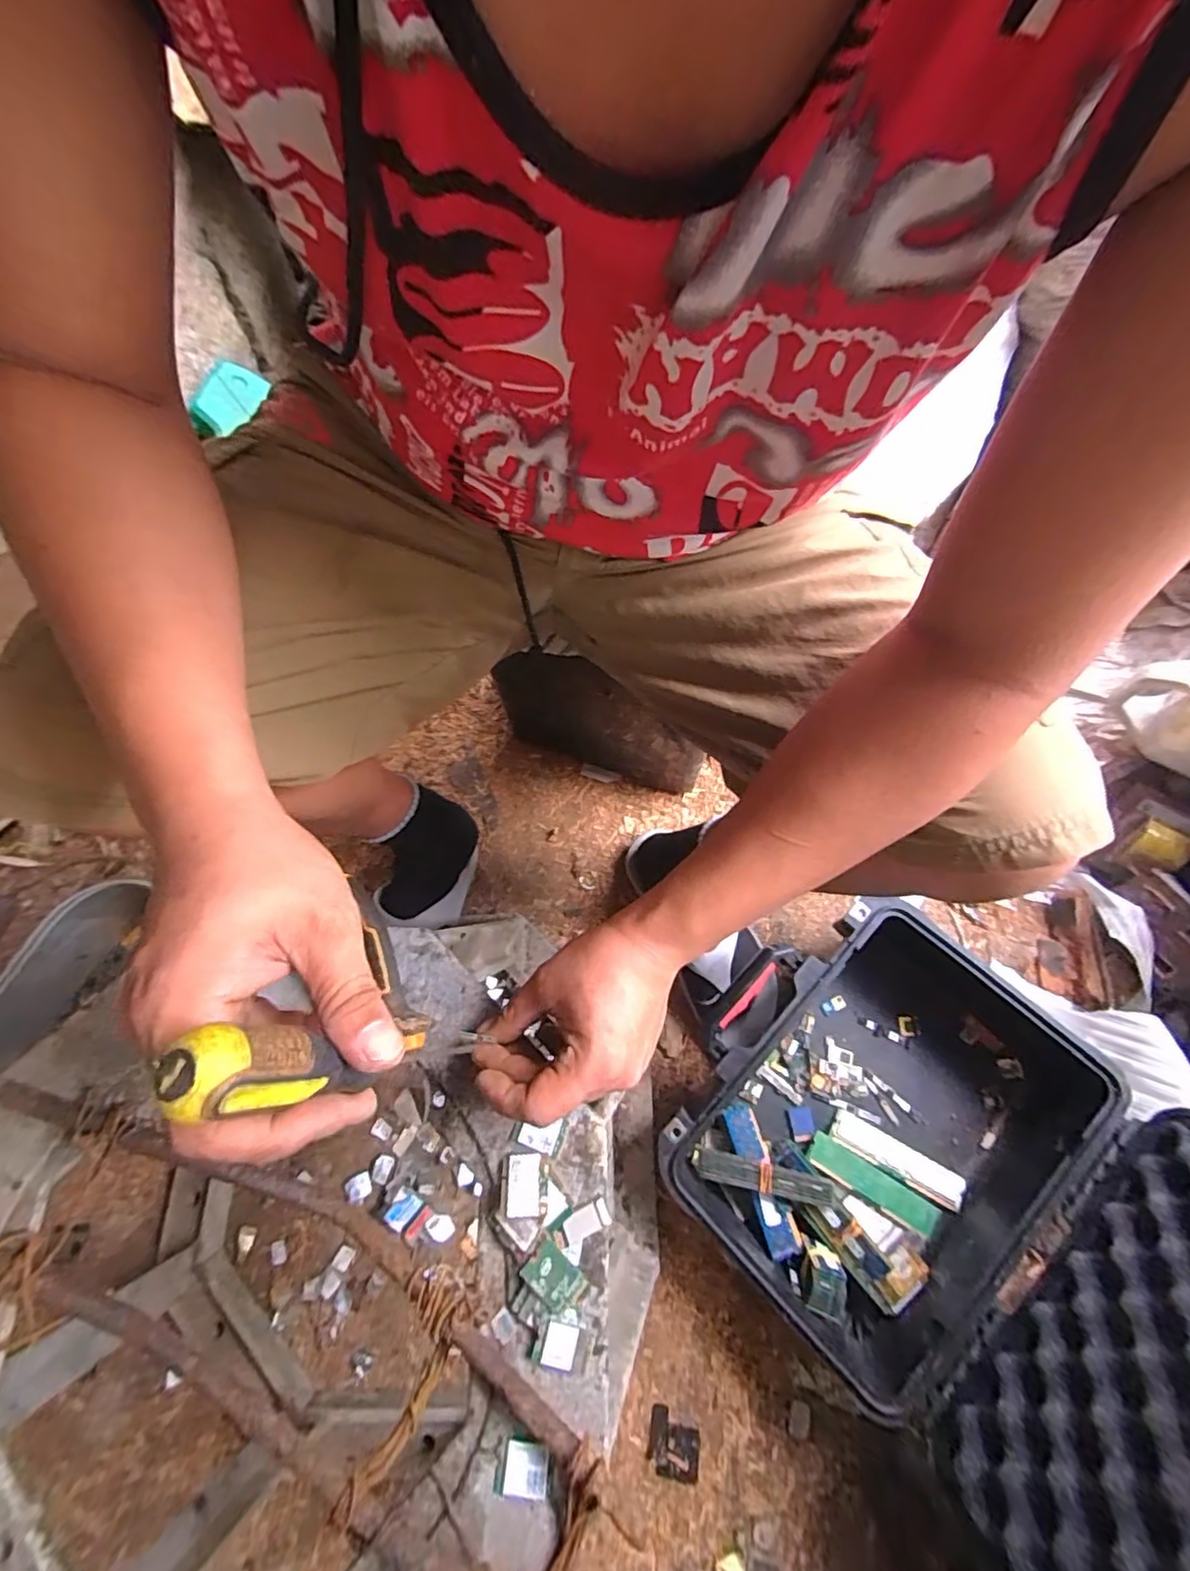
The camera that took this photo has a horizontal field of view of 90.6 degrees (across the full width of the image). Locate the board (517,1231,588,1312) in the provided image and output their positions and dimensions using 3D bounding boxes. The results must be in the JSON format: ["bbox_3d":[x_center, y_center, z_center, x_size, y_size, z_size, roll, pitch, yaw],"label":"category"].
[{"bbox_3d":[-0.022,0.261,0.312,0.032,0.004,0.023,39,74,13],"label":"board"}]

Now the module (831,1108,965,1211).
[{"bbox_3d":[0.312,0.385,0.611,0.125,0.008,0.032,25,72,17],"label":"module"}]

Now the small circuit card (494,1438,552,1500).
[{"bbox_3d":[-0.035,0.336,0.289,0.027,0.004,0.022,5,69,1],"label":"small circuit card"}]

